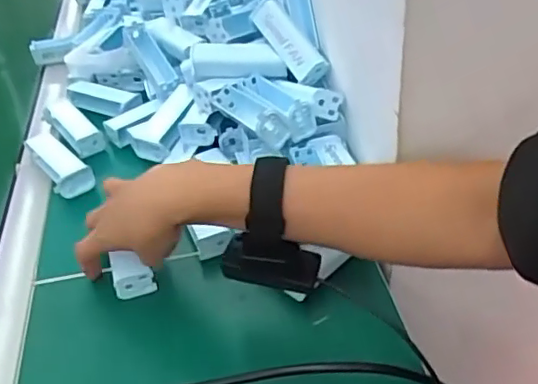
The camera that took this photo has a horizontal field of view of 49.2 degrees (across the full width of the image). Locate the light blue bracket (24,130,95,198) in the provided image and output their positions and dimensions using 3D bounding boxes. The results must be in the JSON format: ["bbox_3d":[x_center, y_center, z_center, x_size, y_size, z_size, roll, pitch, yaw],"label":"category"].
[{"bbox_3d":[-0.233,-0.034,0.644,0.039,0.024,0.105,-30,44,-26],"label":"light blue bracket"}]

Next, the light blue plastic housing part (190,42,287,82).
[{"bbox_3d":[-0.033,-0.142,0.623,0.095,0.033,0.032,-8,39,-2],"label":"light blue plastic housing part"}]

